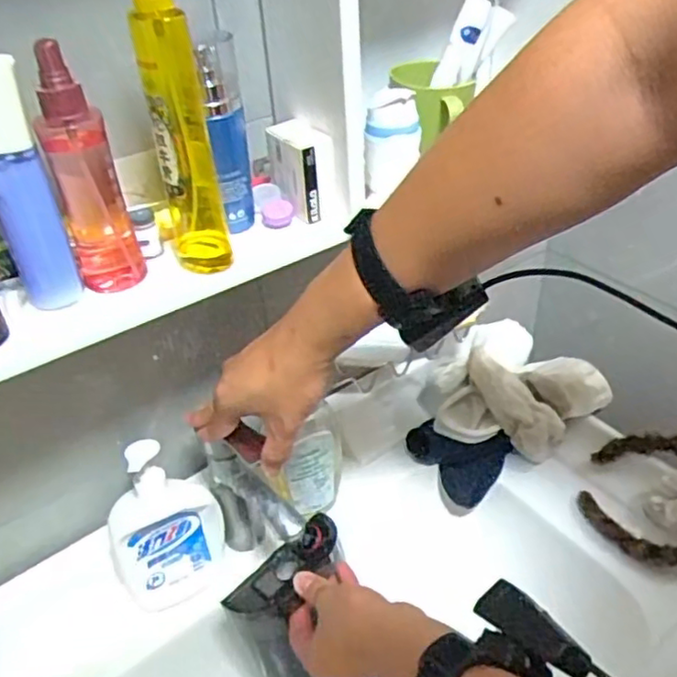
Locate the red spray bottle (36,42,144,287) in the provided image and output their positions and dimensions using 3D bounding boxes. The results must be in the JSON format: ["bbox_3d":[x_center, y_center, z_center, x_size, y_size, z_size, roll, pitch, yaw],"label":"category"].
[{"bbox_3d":[-0.173,-0.109,0.439,0.043,0.165,0.036,-17,41,-17],"label":"red spray bottle"}]

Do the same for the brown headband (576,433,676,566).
[{"bbox_3d":[0.343,0.167,0.690,0.154,0.026,0.139,11,66,42],"label":"brown headband"}]

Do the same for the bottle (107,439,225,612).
[{"bbox_3d":[-0.175,0.181,0.640,0.114,0.186,0.052,-19,41,-19],"label":"bottle"}]

